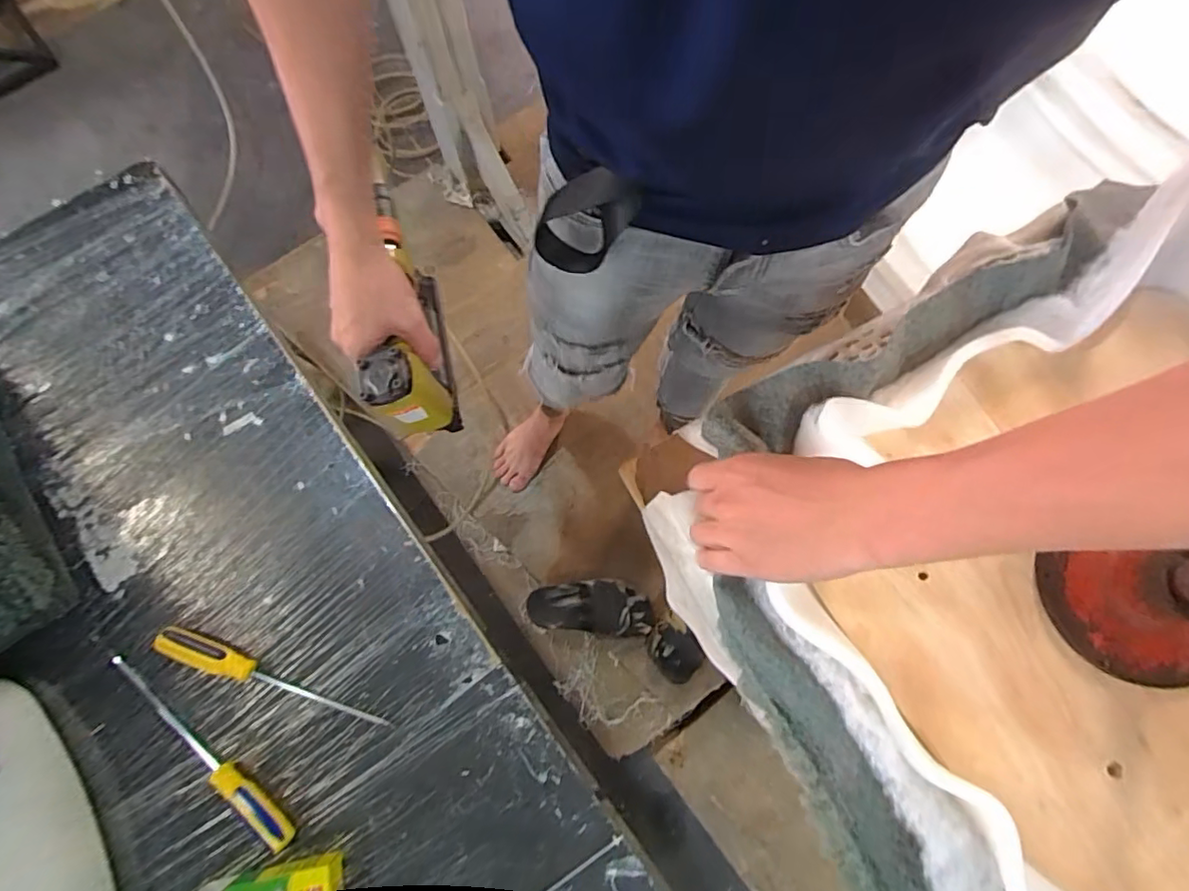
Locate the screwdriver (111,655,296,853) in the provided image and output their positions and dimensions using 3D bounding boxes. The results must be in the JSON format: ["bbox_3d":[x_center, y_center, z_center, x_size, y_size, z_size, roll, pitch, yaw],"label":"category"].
[{"bbox_3d":[-0.446,0.344,0.643,0.284,0.029,0.040,42,80,10],"label":"screwdriver"}]

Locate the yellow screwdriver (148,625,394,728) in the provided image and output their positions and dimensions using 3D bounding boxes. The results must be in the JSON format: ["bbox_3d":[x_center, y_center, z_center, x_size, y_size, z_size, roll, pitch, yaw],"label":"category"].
[{"bbox_3d":[-0.381,0.274,0.664,0.288,0.024,0.031,20,77,5],"label":"yellow screwdriver"}]

